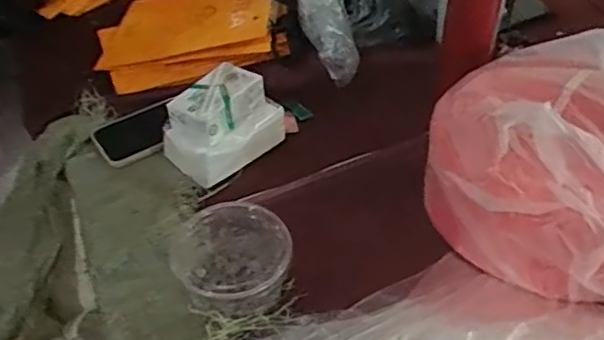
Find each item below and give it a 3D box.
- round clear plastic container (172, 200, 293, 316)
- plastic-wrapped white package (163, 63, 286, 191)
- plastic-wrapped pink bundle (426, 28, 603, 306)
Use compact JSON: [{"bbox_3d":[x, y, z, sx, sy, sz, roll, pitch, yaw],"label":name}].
[{"bbox_3d":[-0.071,0.091,0.629,0.115,0.067,0.114,-1,44,1],"label":"round clear plastic container"},{"bbox_3d":[-0.098,-0.061,0.799,0.145,0.083,0.097,-32,51,-28],"label":"plastic-wrapped white package"},{"bbox_3d":[0.287,-0.024,0.665,0.291,0.183,0.307,1,44,3],"label":"plastic-wrapped pink bundle"}]

